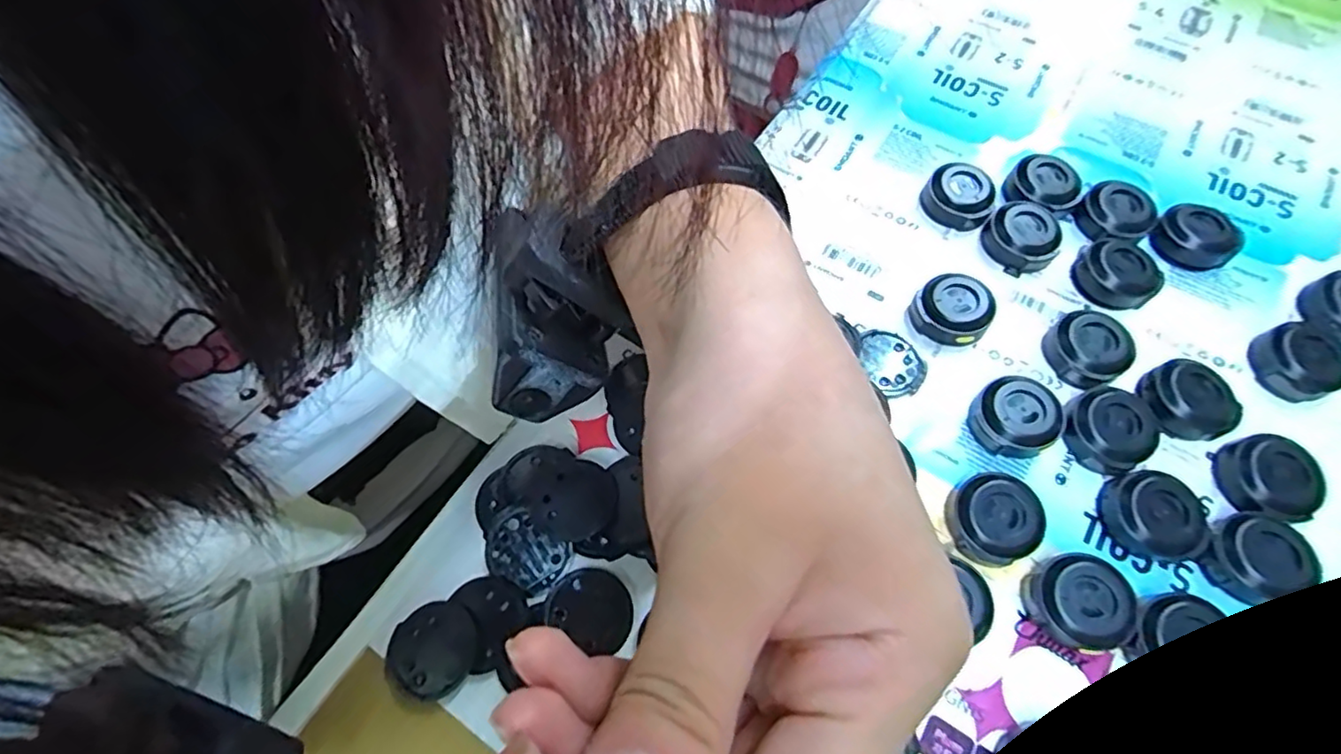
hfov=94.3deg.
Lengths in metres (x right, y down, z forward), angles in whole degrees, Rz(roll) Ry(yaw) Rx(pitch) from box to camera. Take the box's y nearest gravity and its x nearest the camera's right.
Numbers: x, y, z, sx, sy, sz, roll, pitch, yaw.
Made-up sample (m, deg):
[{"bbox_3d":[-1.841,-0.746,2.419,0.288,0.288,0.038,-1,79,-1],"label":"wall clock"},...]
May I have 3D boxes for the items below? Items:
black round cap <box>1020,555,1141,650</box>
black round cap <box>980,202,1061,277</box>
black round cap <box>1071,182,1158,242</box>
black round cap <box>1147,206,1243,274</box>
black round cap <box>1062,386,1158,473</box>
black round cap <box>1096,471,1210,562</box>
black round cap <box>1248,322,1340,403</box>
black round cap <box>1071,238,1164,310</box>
[{"bbox_3d":[0.133,0.074,0.203,0.029,0.015,0.028,-1,63,1],"label":"black round cap"},{"bbox_3d":[0.153,-0.061,0.271,0.029,0.012,0.028,-1,63,1],"label":"black round cap"},{"bbox_3d":[0.198,-0.071,0.277,0.029,0.014,0.029,-1,63,1],"label":"black round cap"},{"bbox_3d":[0.226,-0.058,0.270,0.030,0.018,0.030,-1,63,1],"label":"black round cap"},{"bbox_3d":[0.161,0.019,0.228,0.027,0.015,0.027,35,69,17],"label":"black round cap"},{"bbox_3d":[0.168,0.049,0.216,0.026,0.015,0.029,-13,64,-5],"label":"black round cap"},{"bbox_3d":[0.248,-0.005,0.243,0.030,0.013,0.030,23,66,12],"label":"black round cap"},{"bbox_3d":[0.189,-0.044,0.261,0.029,0.012,0.028,-1,63,1],"label":"black round cap"}]

